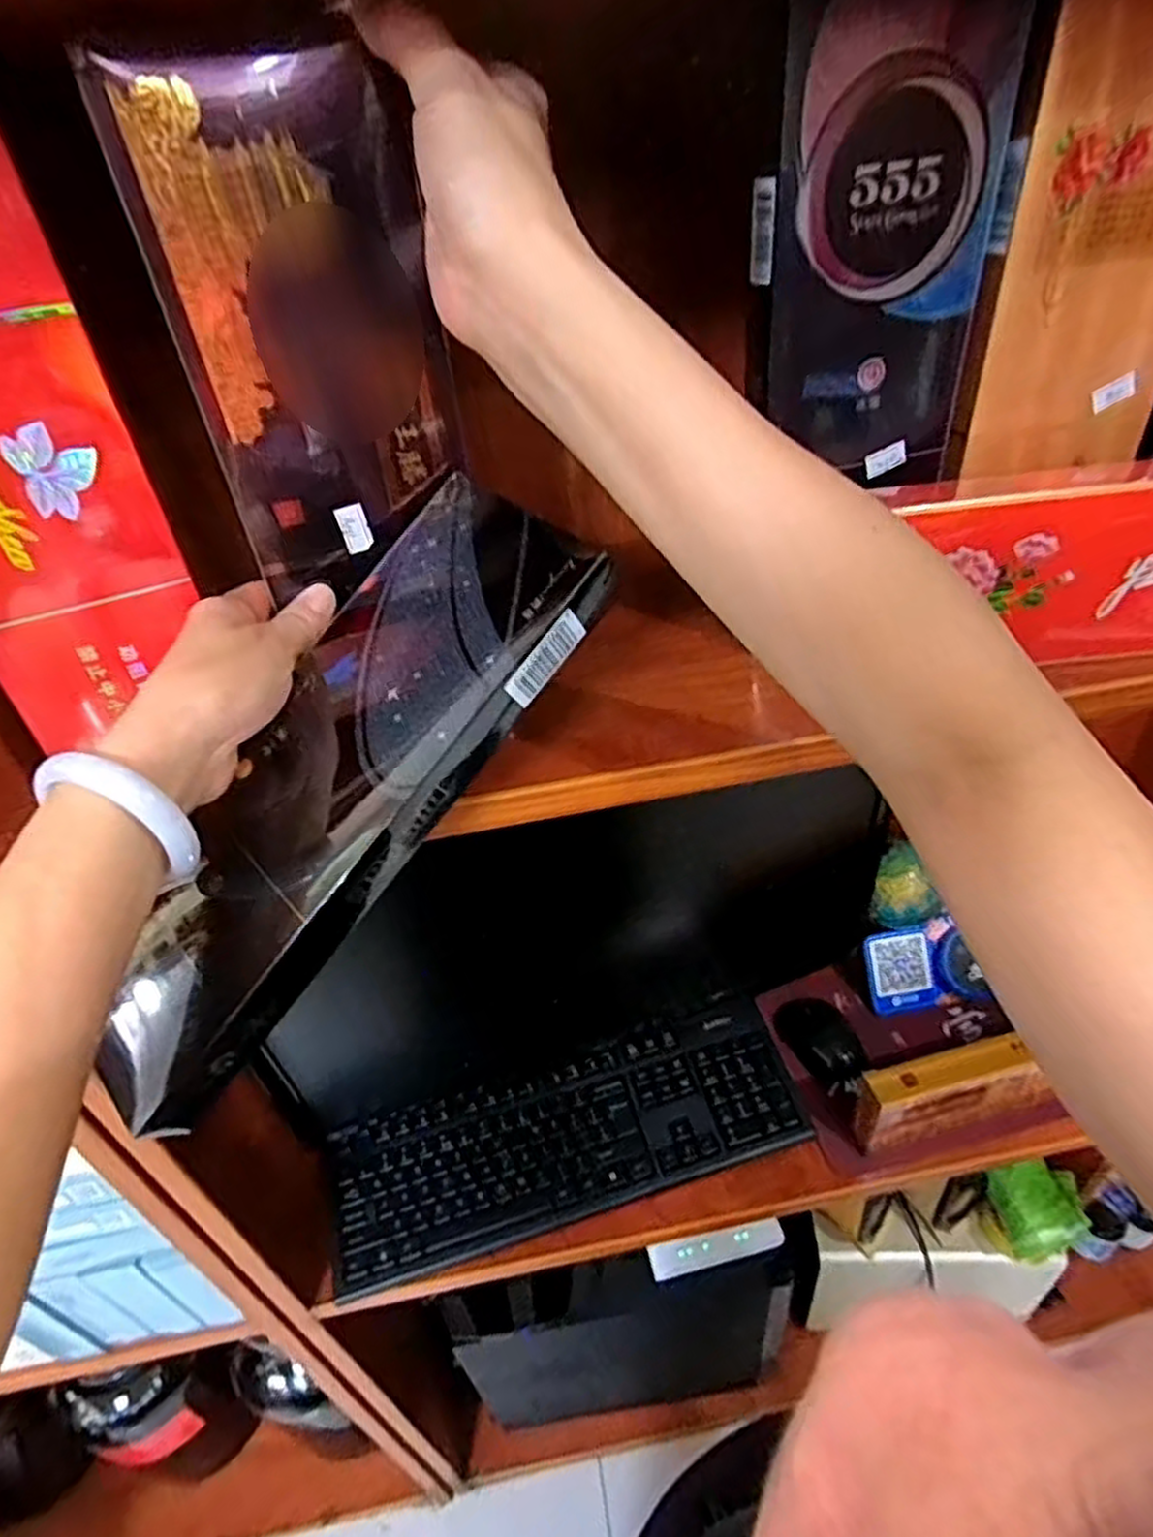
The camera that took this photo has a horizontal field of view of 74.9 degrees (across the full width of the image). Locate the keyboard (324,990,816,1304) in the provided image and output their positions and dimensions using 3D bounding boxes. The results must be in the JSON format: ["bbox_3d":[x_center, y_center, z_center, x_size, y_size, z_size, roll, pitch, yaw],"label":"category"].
[{"bbox_3d":[-0.006,0.347,0.718,0.437,0.047,0.132,-15,37,-9],"label":"keyboard"}]

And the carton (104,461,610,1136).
[{"bbox_3d":[-0.107,0.009,0.319,0.106,0.042,0.284,35,90,42],"label":"carton"}]

